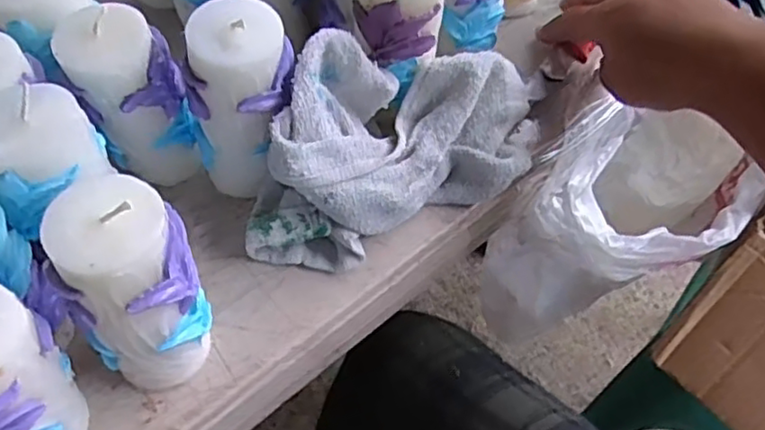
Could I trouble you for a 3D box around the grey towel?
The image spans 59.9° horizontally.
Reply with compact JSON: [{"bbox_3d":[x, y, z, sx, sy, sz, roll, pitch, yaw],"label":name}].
[{"bbox_3d":[0.014,-0.046,0.369,0.201,0.090,0.080,-23,59,-15],"label":"grey towel"}]

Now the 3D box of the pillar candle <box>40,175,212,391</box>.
[{"bbox_3d":[-0.106,0.036,0.298,0.046,0.116,0.051,6,57,4],"label":"pillar candle"}]

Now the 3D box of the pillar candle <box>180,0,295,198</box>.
[{"bbox_3d":[-0.073,-0.057,0.351,0.059,0.108,0.047,-13,57,-8],"label":"pillar candle"}]

